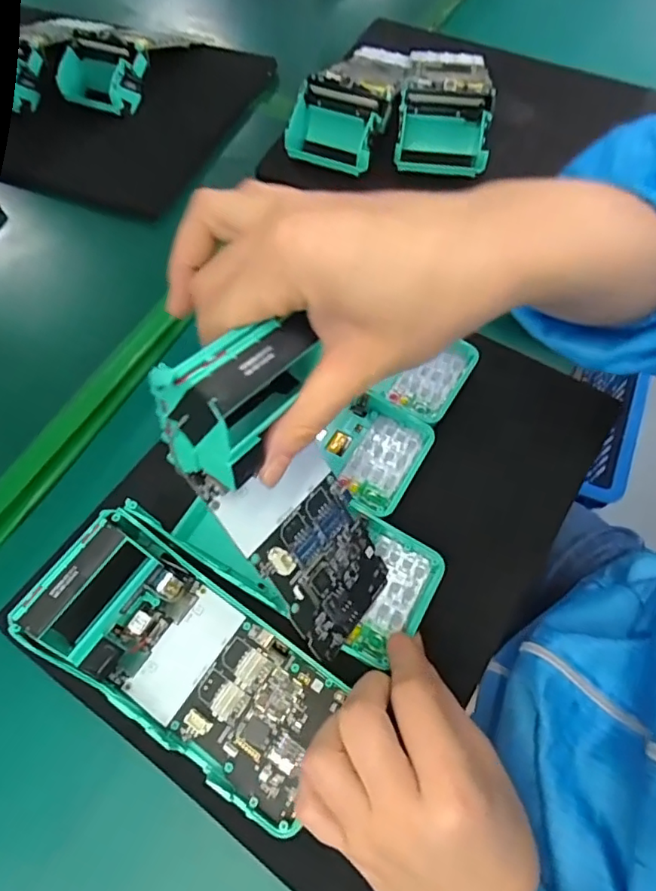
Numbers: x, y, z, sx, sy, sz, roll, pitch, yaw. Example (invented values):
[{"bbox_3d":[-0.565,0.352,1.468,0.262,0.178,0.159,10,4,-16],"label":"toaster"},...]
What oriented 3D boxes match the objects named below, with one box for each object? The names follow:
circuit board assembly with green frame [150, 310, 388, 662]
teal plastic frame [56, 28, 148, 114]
[{"bbox_3d":[-0.018,0.027,0.246,0.067,0.176,0.051,-37,44,-15],"label":"circuit board assembly with green frame"},{"bbox_3d":[-0.215,-0.348,0.495,0.082,0.052,0.057,17,65,11],"label":"teal plastic frame"}]

